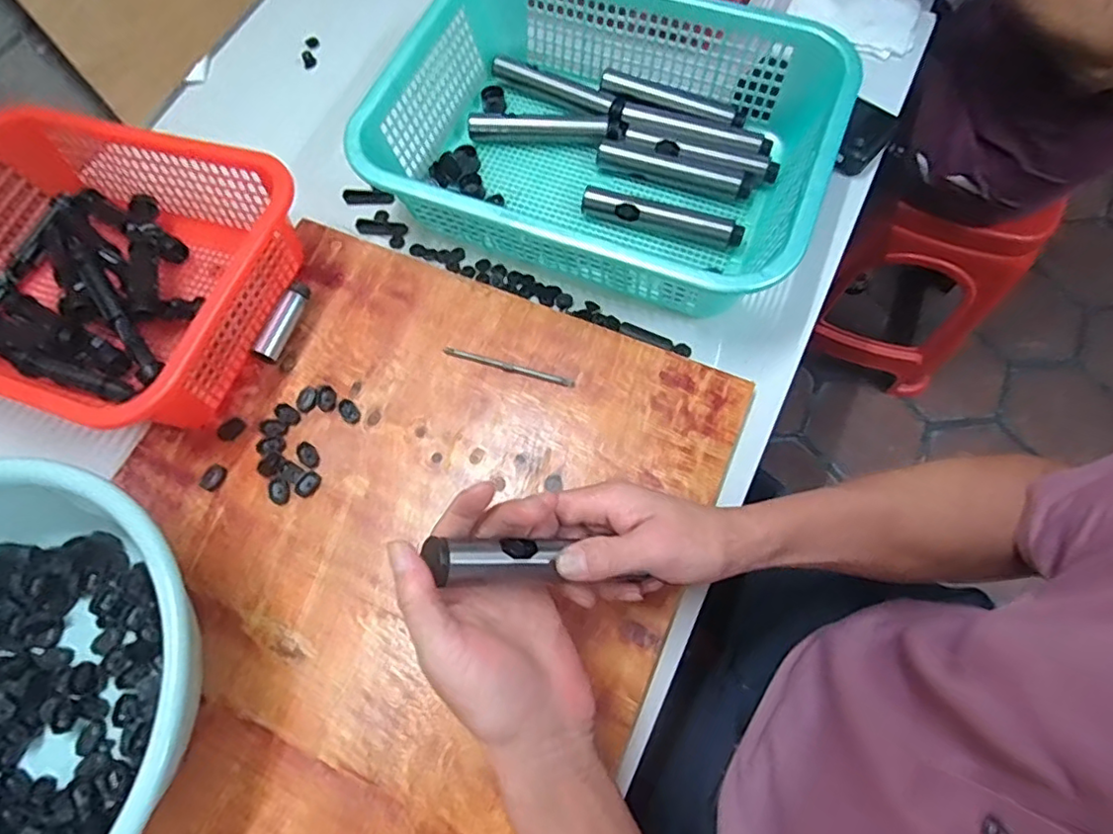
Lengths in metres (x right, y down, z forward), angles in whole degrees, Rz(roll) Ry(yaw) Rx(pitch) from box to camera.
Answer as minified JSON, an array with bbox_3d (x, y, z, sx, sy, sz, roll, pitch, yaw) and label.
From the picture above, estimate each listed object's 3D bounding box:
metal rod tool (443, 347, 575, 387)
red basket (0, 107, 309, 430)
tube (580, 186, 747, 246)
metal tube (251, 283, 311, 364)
[{"bbox_3d":[-0.042,-0.043,0.508,0.117,0.004,0.007,16,70,7],"label":"metal rod tool"},{"bbox_3d":[-0.403,-0.127,0.504,0.309,0.083,0.242,17,70,7],"label":"red basket"},{"bbox_3d":[0.097,-0.184,0.552,0.149,0.019,0.019,16,70,7],"label":"tube"},{"bbox_3d":[-0.243,-0.082,0.521,0.021,0.021,0.075,18,70,7],"label":"metal tube"}]

